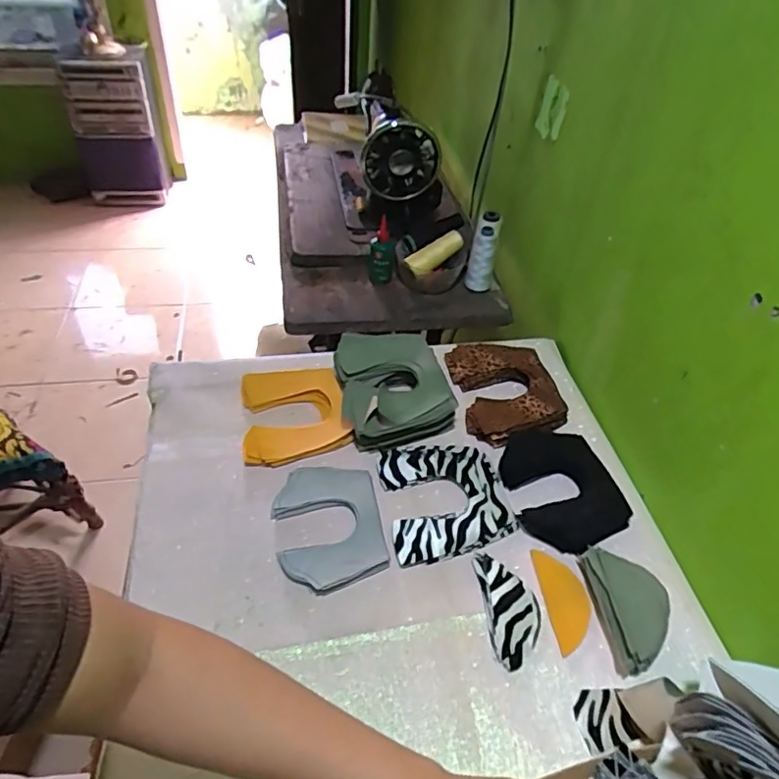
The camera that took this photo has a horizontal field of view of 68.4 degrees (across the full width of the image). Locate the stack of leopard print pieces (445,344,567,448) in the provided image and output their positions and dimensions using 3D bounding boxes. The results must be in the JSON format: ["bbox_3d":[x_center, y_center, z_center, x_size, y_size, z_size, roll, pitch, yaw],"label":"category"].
[{"bbox_3d":[0.168,-0.001,0.810,0.141,0.033,0.166,-5,45,-10],"label":"stack of leopard print pieces"}]

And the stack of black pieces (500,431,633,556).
[{"bbox_3d":[0.208,0.112,0.704,0.121,0.028,0.172,-8,45,-13],"label":"stack of black pieces"}]

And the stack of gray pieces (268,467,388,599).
[{"bbox_3d":[-0.069,0.149,0.647,0.115,0.010,0.154,-6,45,-12],"label":"stack of gray pieces"}]

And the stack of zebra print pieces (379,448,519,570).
[{"bbox_3d":[0.068,0.128,0.685,0.145,0.014,0.154,-5,45,-10],"label":"stack of zebra print pieces"}]

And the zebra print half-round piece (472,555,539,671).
[{"bbox_3d":[0.126,0.226,0.597,0.055,0.008,0.116,-3,44,-8],"label":"zebra print half-round piece"}]

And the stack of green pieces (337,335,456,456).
[{"bbox_3d":[0.002,-0.008,0.783,0.150,0.057,0.170,-13,47,-17],"label":"stack of green pieces"}]

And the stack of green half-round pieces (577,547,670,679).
[{"bbox_3d":[0.247,0.223,0.592,0.070,0.030,0.125,-3,44,-9],"label":"stack of green half-round pieces"}]

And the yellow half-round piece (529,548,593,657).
[{"bbox_3d":[0.188,0.225,0.612,0.046,0.005,0.110,-1,44,-6],"label":"yellow half-round piece"}]

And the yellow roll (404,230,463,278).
[{"bbox_3d":[0.081,-0.238,0.998,0.116,0.033,0.032,-35,53,-13],"label":"yellow roll"}]

